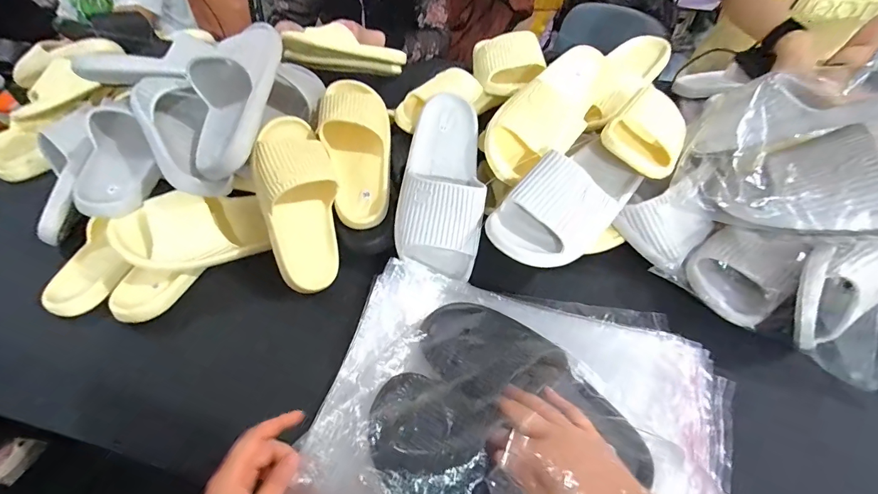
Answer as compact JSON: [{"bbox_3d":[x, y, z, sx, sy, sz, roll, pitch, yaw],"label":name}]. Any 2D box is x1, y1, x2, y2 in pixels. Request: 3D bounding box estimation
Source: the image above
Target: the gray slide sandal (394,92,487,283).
[{"bbox_3d":[0.004,-0.088,0.530,0.116,0.059,0.253,3,74,5],"label":"gray slide sandal"}]

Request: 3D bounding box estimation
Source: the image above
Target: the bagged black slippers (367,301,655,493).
[{"bbox_3d":[0.057,0.154,0.355,0.241,0.070,0.200,29,56,24],"label":"bagged black slippers"}]

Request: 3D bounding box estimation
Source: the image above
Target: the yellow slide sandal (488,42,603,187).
[{"bbox_3d":[0.158,-0.194,0.539,0.102,0.065,0.253,33,73,26],"label":"yellow slide sandal"}]

